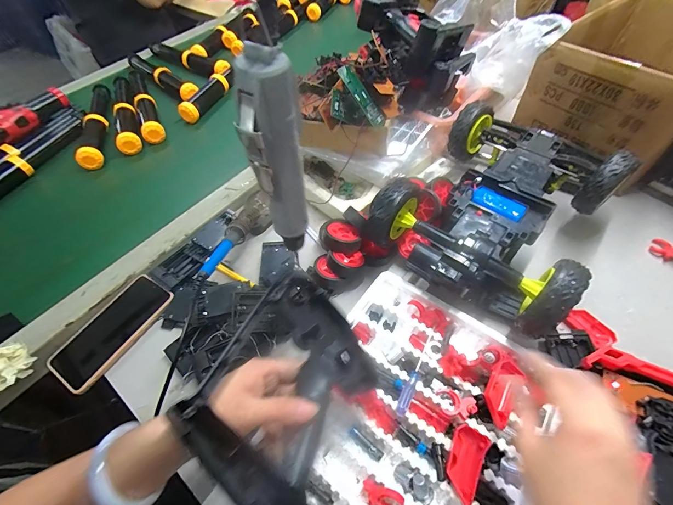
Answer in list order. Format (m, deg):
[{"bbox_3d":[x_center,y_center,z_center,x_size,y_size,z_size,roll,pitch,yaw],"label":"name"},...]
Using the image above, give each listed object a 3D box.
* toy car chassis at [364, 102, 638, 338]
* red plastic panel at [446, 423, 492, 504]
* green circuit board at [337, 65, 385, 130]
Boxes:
[{"bbox_3d":[0.236,-0.073,0.468,0.244,0.117,0.340,32,63,23],"label":"toy car chassis"},{"bbox_3d":[0.127,0.207,0.321,0.031,0.006,0.063,18,74,31],"label":"red plastic panel"},{"bbox_3d":[0.038,-0.228,0.478,0.010,0.097,0.039,-9,39,54],"label":"green circuit board"}]

